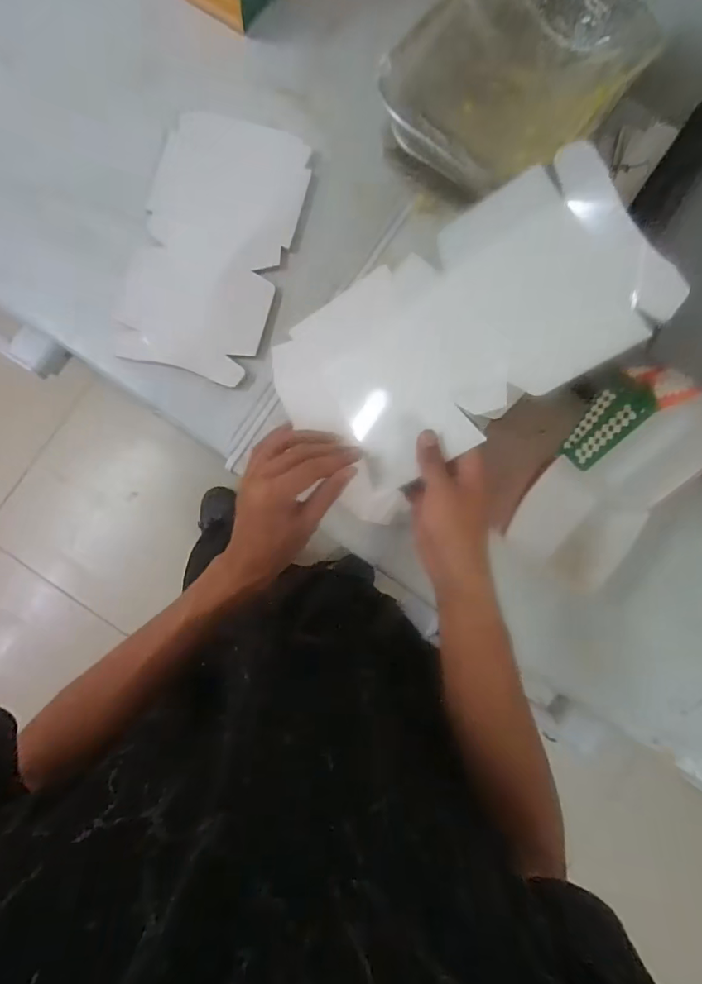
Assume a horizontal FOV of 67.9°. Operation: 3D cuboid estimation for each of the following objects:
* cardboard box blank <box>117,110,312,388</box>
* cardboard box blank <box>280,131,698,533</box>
[{"bbox_3d":[-0.169,-0.301,0.635,0.179,0.014,0.313,16,88,3],"label":"cardboard box blank"},{"bbox_3d":[0.086,-0.131,0.450,0.302,0.039,0.182,-36,76,19],"label":"cardboard box blank"}]

